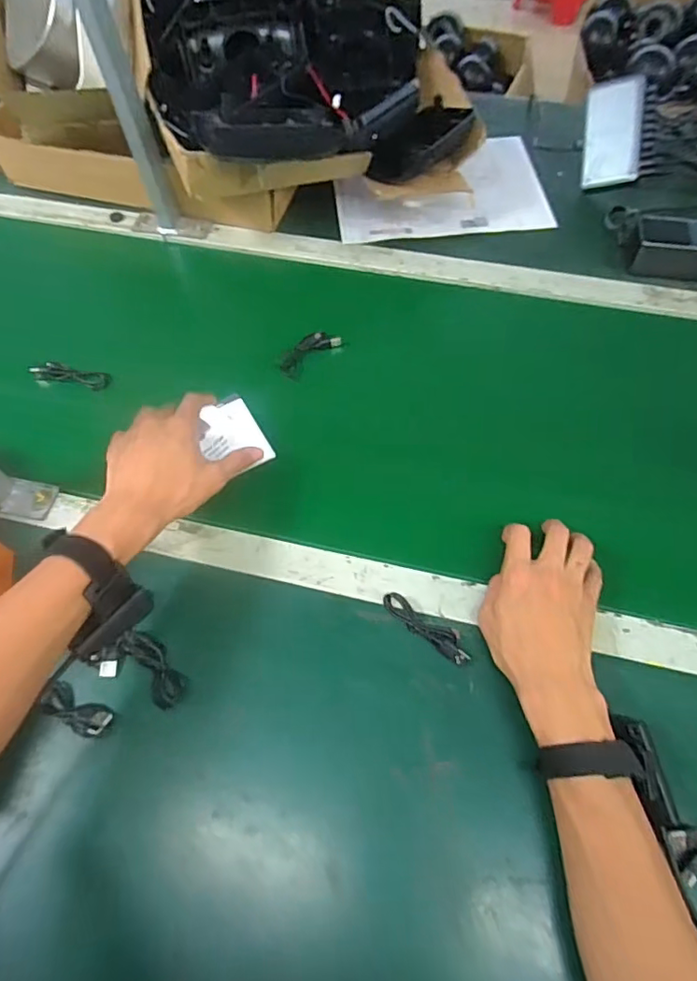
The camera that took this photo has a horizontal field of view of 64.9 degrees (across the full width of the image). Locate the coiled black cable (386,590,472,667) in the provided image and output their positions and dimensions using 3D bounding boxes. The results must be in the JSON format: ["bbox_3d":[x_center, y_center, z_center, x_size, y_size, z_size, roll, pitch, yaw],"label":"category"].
[{"bbox_3d":[0.071,0.120,0.488,0.088,0.017,0.025,34,67,17],"label":"coiled black cable"}]

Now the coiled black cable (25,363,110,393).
[{"bbox_3d":[-0.328,-0.134,0.648,0.088,0.023,0.021,4,62,2],"label":"coiled black cable"}]

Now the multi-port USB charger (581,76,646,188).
[{"bbox_3d":[0.362,-0.492,0.750,0.074,0.018,0.139,6,96,38],"label":"multi-port USB charger"}]

